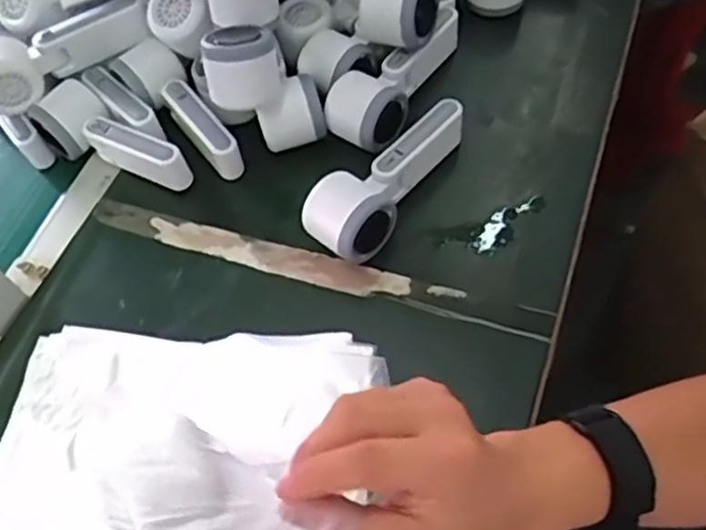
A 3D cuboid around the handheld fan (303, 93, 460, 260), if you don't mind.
[{"bbox_3d":[0.038,-0.070,0.584,0.171,0.050,0.064,-42,64,-17],"label":"handheld fan"}]

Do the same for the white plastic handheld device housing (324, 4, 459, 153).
[{"bbox_3d":[0.041,-0.175,0.646,0.063,0.052,0.167,25,65,19],"label":"white plastic handheld device housing"}]

